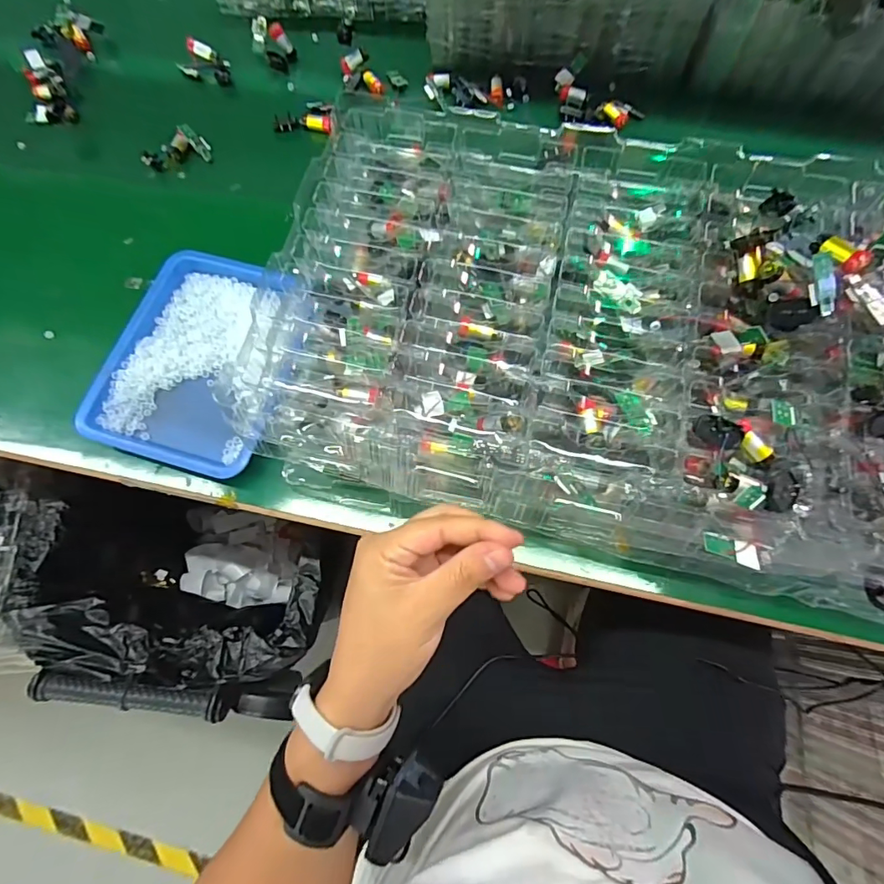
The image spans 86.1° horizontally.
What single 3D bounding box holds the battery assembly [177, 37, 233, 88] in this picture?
[{"bbox_3d":[-0.310,-0.499,0.623,0.080,0.019,0.044,26,74,10],"label":"battery assembly"}]

